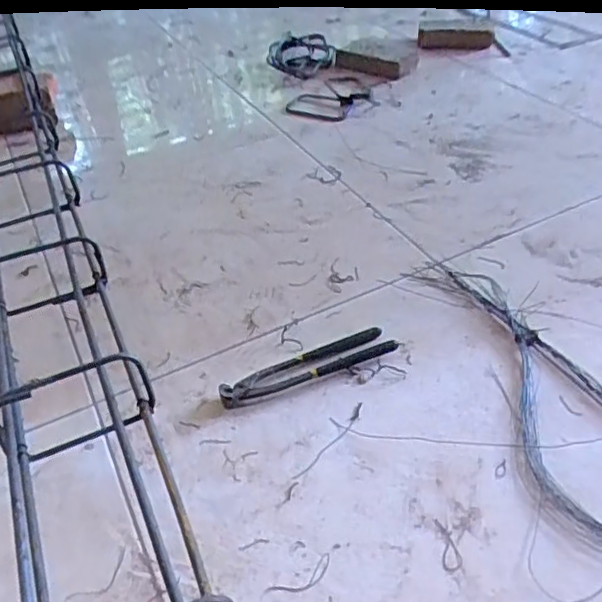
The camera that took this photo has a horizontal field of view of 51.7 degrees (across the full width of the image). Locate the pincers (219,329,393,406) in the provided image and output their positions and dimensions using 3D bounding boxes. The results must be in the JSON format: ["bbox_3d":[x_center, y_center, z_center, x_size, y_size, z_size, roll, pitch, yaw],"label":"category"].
[{"bbox_3d":[0.007,0.079,0.756,0.221,0.017,0.046,-16,41,-15],"label":"pincers"}]

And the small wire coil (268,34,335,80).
[{"bbox_3d":[0.004,-0.475,1.206,0.043,0.079,0.182,-30,32,-29],"label":"small wire coil"}]

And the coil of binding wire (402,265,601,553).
[{"bbox_3d":[0.271,0.090,0.728,0.163,0.026,0.452,-13,40,-12],"label":"coil of binding wire"}]

